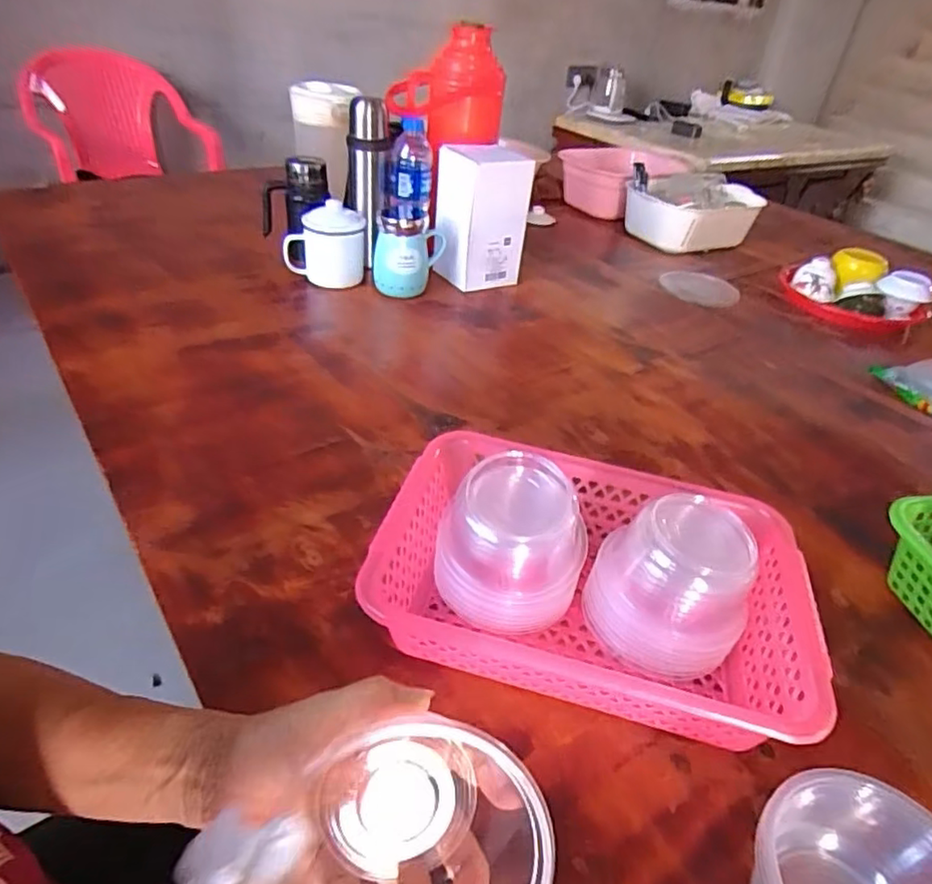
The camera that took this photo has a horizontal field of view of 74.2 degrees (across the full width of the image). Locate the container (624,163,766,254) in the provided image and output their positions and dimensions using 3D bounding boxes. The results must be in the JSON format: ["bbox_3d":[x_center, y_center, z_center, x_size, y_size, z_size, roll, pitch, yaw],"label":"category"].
[{"bbox_3d":[0.506,-0.515,1.386,0.249,0.135,0.206,-16,43,-27],"label":"container"}]

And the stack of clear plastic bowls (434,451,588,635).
[{"bbox_3d":[0.030,0.082,0.473,0.097,0.110,0.089,-5,39,-16],"label":"stack of clear plastic bowls"}]

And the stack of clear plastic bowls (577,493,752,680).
[{"bbox_3d":[0.152,0.106,0.459,0.101,0.105,0.093,4,37,-3],"label":"stack of clear plastic bowls"}]

